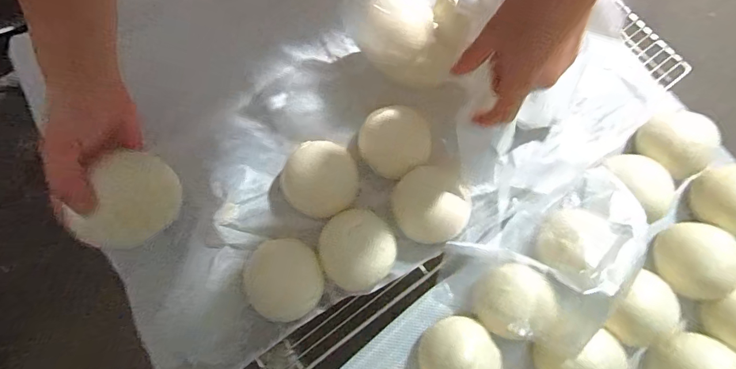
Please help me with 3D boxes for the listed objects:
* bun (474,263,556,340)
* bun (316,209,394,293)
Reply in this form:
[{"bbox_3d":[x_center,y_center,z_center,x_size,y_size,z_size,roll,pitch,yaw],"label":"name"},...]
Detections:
[{"bbox_3d":[0.152,0.124,0.396,0.070,0.041,0.067,1,78,-3],"label":"bun"},{"bbox_3d":[-0.013,0.070,0.404,0.077,0.043,0.083,1,78,-3],"label":"bun"}]

